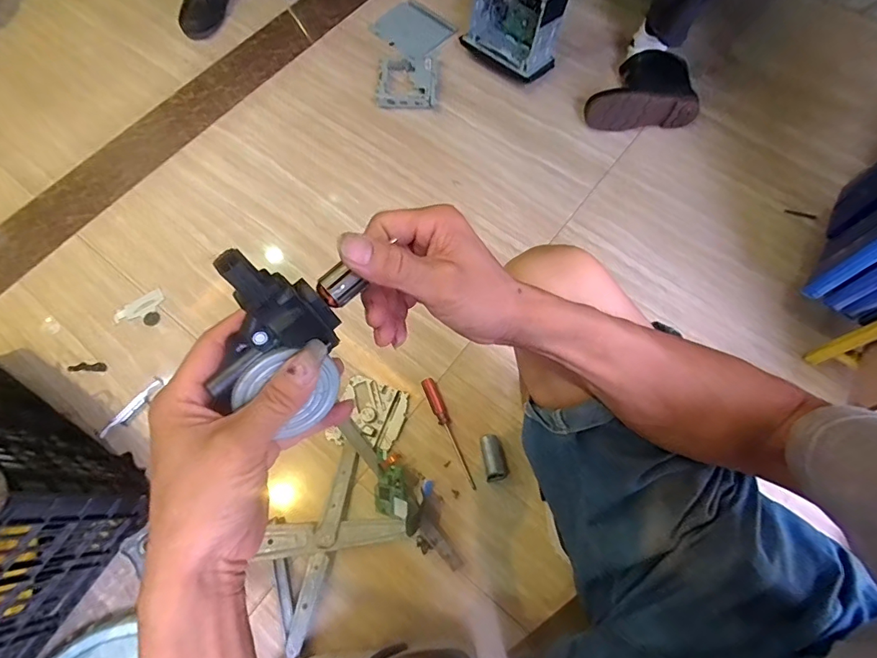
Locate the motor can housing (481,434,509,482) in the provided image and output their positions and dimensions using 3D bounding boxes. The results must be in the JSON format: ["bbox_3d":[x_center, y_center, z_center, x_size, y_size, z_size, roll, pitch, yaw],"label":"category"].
[{"bbox_3d":[0.093,0.213,0.745,0.036,0.039,0.076,-9,70,-2],"label":"motor can housing"}]

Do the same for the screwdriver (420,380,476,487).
[{"bbox_3d":[0.018,0.175,0.760,0.023,0.019,0.194,-22,71,-7],"label":"screwdriver"}]

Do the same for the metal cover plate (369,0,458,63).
[{"bbox_3d":[-0.067,-0.758,1.125,0.146,0.013,0.211,-39,69,-5],"label":"metal cover plate"}]

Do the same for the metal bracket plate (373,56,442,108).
[{"bbox_3d":[-0.071,-0.575,1.037,0.145,0.025,0.142,2,70,2],"label":"metal bracket plate"}]

